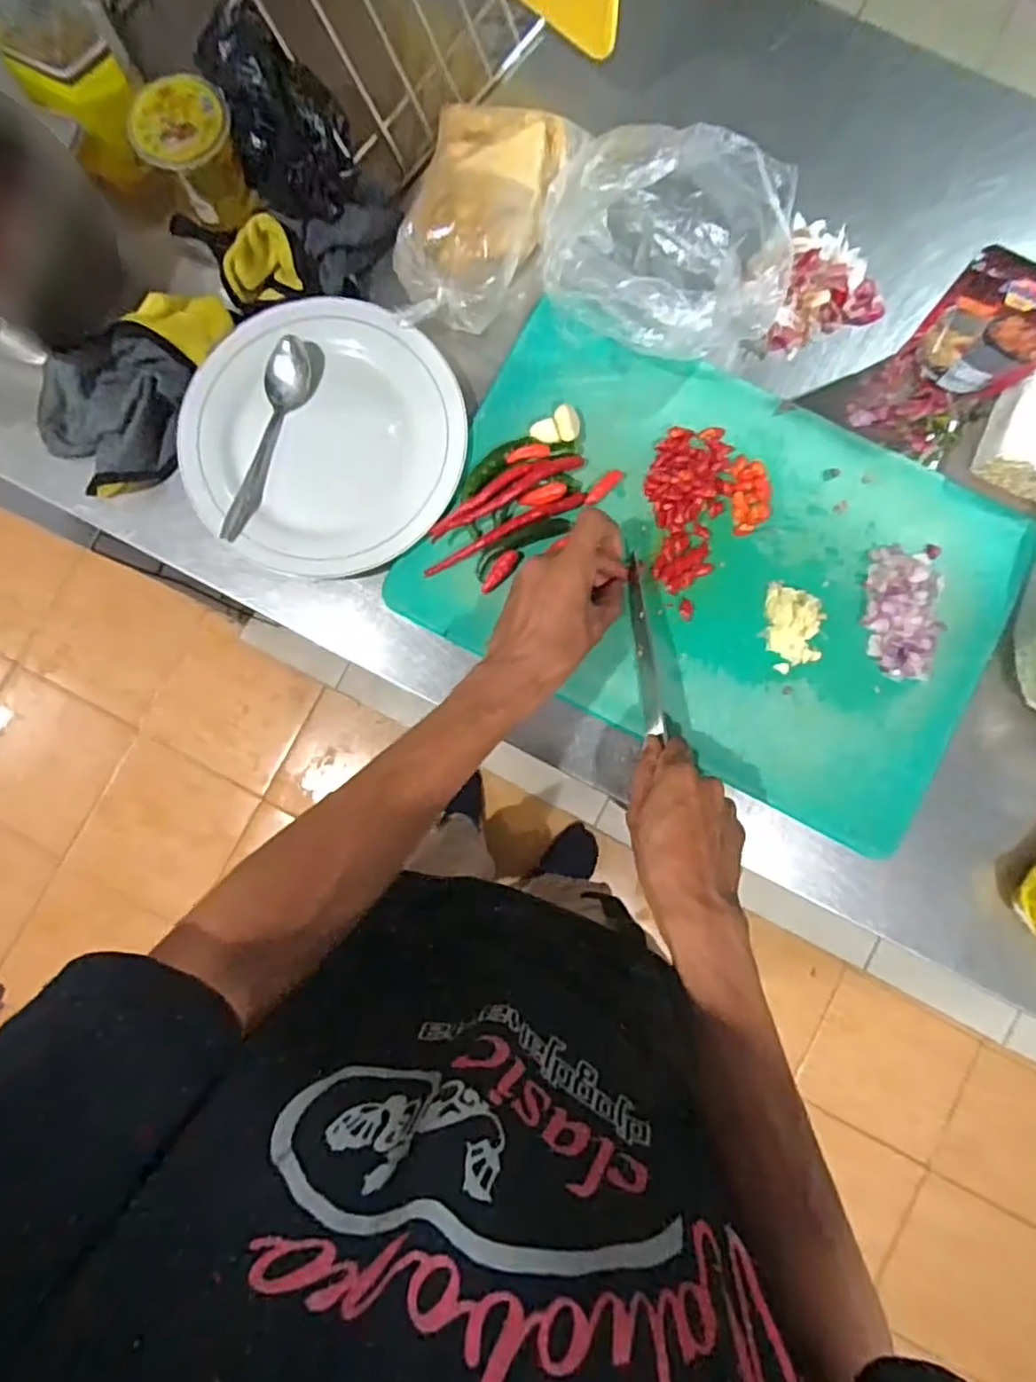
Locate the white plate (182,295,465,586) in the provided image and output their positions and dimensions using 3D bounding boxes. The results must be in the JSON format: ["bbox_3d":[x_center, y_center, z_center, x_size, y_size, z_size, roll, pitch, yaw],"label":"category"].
[{"bbox_3d":[-0.154,-0.200,0.540,0.213,0.033,0.207,0,85,2],"label":"white plate"}]

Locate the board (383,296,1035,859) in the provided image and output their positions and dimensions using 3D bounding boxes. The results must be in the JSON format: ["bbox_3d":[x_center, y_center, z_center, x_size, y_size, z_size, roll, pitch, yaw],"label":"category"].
[{"bbox_3d":[0.155,-0.102,0.530,0.432,0.024,0.298,28,87,4],"label":"board"}]

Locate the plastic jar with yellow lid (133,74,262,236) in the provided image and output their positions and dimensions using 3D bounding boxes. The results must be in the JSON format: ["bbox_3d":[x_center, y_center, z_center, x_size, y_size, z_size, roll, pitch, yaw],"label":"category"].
[{"bbox_3d":[-0.238,-0.399,0.506,0.070,0.070,0.059,-25,85,-3],"label":"plastic jar with yellow lid"}]

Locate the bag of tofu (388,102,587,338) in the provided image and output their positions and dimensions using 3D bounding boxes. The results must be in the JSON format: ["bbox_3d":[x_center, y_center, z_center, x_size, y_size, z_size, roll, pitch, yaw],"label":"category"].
[{"bbox_3d":[-0.025,-0.369,0.518,0.103,0.064,0.176,15,86,3],"label":"bag of tofu"}]

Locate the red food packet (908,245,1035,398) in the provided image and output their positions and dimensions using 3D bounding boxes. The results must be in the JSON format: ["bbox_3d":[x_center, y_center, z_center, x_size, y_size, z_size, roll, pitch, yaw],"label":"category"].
[{"bbox_3d":[0.346,-0.260,0.497,0.087,0.104,0.029,30,87,4],"label":"red food packet"}]

